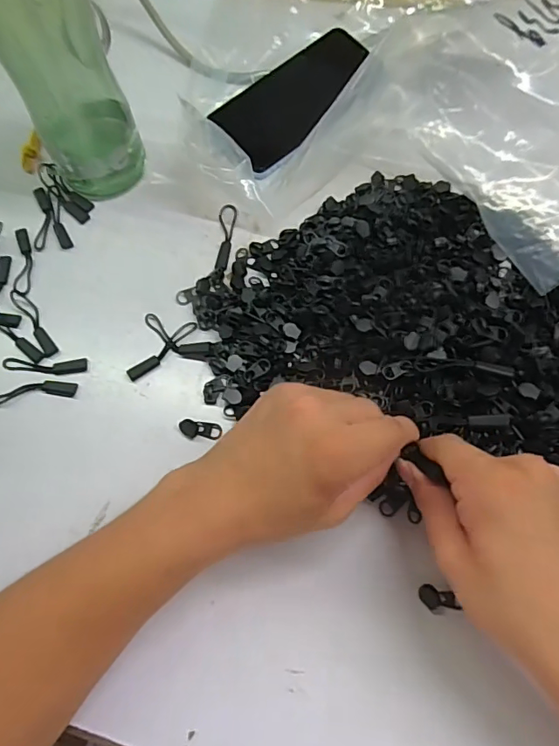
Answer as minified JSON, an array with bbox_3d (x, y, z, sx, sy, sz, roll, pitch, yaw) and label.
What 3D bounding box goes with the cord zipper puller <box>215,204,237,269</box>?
[{"bbox_3d":[-0.042,-0.109,0.393,0.014,0.004,0.062,1,71,2],"label":"cord zipper puller"}]

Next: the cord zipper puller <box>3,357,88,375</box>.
[{"bbox_3d":[-0.170,-0.005,0.357,0.061,0.004,0.012,0,71,2],"label":"cord zipper puller"}]

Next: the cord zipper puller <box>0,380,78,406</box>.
[{"bbox_3d":[-0.173,0.013,0.349,0.058,0.004,0.014,-9,70,-1],"label":"cord zipper puller"}]

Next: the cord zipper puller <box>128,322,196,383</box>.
[{"bbox_3d":[-0.084,-0.017,0.359,0.009,0.004,0.061,43,77,15],"label":"cord zipper puller"}]

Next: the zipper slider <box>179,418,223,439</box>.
[{"bbox_3d":[-0.054,0.039,0.338,0.028,0.004,0.012,8,71,-8],"label":"zipper slider"}]

